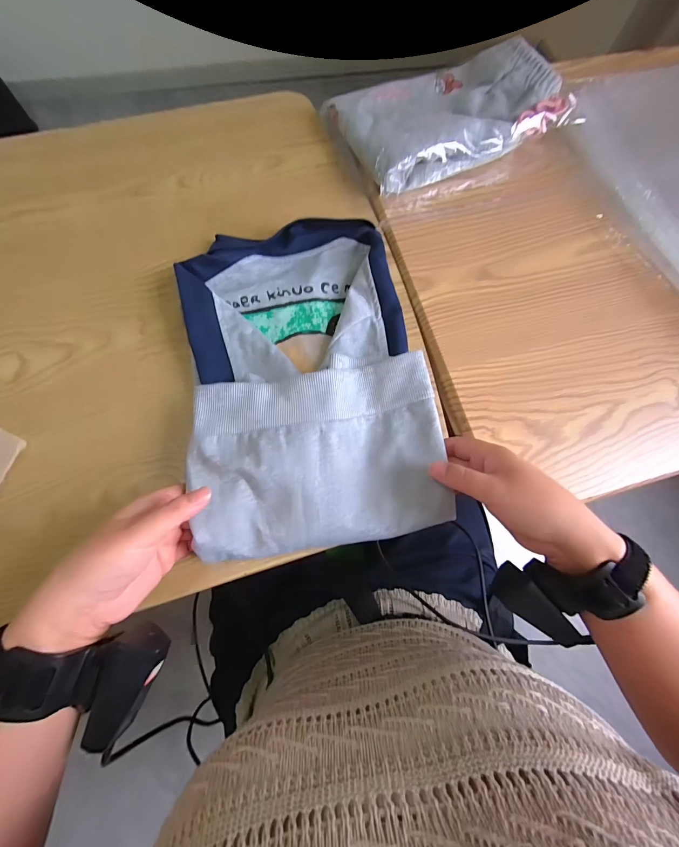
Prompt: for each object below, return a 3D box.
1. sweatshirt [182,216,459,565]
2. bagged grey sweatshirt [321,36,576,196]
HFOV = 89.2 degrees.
[{"bbox_3d":[-0.034,-0.060,0.337,0.218,0.050,0.341,-10,75,-4],"label":"sweatshirt"},{"bbox_3d":[0.133,-0.395,0.434,0.254,0.055,0.161,-22,76,-7],"label":"bagged grey sweatshirt"}]

